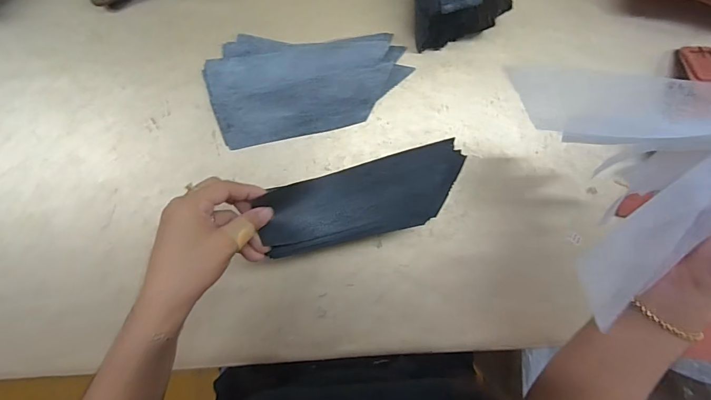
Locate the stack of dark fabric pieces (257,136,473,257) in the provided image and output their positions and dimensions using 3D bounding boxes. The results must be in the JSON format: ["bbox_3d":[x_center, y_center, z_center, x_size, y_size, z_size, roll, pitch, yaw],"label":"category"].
[{"bbox_3d":[0.011,0.001,0.389,0.196,0.014,0.070,-18,90,-6],"label":"stack of dark fabric pieces"}]

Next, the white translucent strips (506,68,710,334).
[{"bbox_3d":[0.218,-0.029,0.281,0.155,0.024,0.185,-20,77,33],"label":"white translucent strips"}]

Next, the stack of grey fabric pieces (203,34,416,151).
[{"bbox_3d":[-0.050,-0.132,0.447,0.211,0.026,0.112,-11,90,-4],"label":"stack of grey fabric pieces"}]

